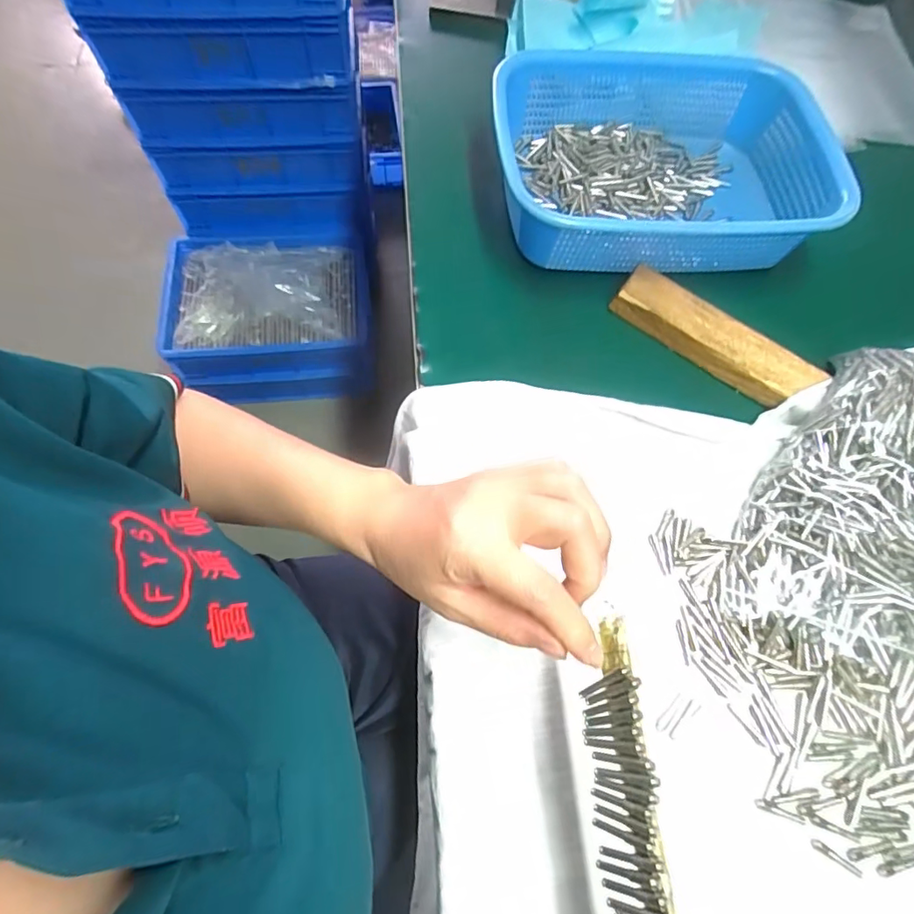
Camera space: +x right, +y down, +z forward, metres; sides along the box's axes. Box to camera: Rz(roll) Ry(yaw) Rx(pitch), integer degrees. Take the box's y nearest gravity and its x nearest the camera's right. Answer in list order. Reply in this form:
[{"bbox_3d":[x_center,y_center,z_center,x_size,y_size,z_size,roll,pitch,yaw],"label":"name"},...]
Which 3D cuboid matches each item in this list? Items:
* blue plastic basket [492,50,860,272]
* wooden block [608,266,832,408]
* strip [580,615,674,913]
[{"bbox_3d":[0.173,-0.253,0.467,0.273,0.071,0.200,-2,67,-4],"label":"blue plastic basket"},{"bbox_3d":[0.202,-0.094,0.426,0.162,0.024,0.041,34,69,11],"label":"wooden block"},{"bbox_3d":[0.077,0.166,0.229,0.010,0.033,0.179,17,58,-42],"label":"strip"}]

